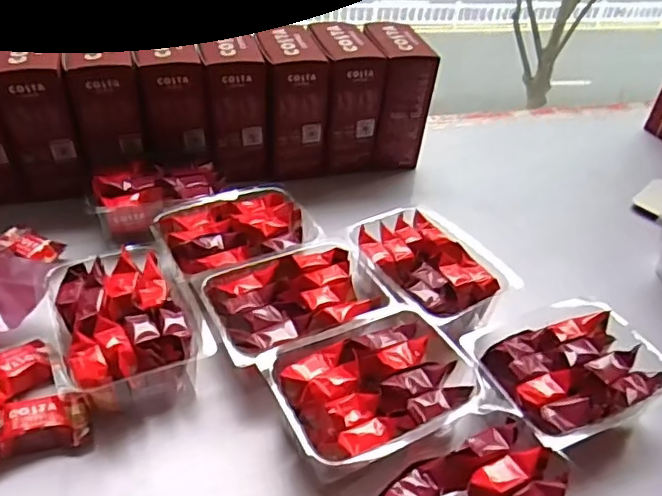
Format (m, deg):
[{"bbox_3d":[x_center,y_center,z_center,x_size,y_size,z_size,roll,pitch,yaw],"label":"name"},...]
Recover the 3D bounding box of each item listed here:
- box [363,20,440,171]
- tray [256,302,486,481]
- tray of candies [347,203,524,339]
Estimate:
[{"bbox_3d":[0.064,-0.154,0.599,0.053,0.124,0.073,-6,40,-14],"label":"box"},{"bbox_3d":[0.025,0.093,0.359,0.119,0.049,0.095,-16,43,-25],"label":"tray"},{"bbox_3d":[0.073,0.016,0.447,0.091,0.036,0.116,-17,44,-26],"label":"tray of candies"}]

